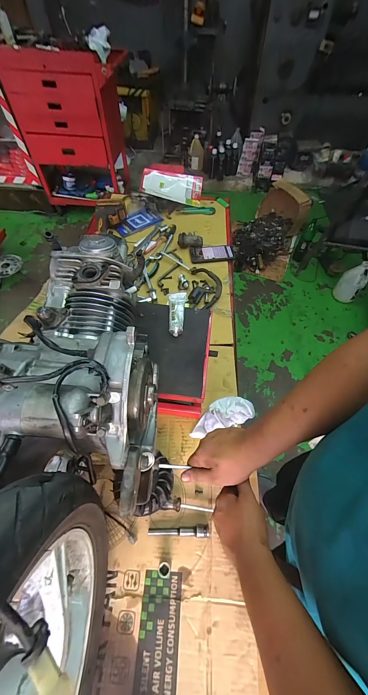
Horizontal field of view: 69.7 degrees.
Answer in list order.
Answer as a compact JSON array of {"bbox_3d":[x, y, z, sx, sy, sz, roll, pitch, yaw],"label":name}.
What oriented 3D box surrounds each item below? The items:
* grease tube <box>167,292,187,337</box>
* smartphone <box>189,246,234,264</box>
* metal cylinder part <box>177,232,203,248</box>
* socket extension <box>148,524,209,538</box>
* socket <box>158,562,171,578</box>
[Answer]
[{"bbox_3d":[-0.019,-0.085,0.626,0.041,0.019,0.129,3,57,0],"label":"grease tube"},{"bbox_3d":[0.108,-0.356,0.995,0.172,0.015,0.087,-6,57,-6],"label":"smartphone"},{"bbox_3d":[0.026,-0.421,1.027,0.098,0.043,0.048,6,57,2],"label":"metal cylinder part"},{"bbox_3d":[-0.011,0.369,0.528,0.120,0.017,0.021,-2,57,-1],"label":"socket extension"},{"bbox_3d":[-0.036,0.412,0.492,0.022,0.040,0.022,0,57,0],"label":"socket"}]

